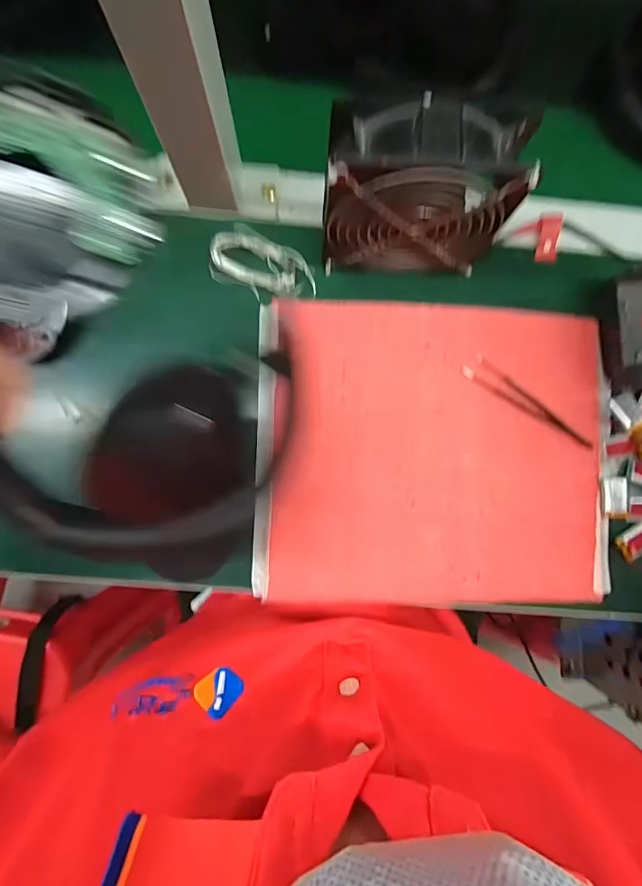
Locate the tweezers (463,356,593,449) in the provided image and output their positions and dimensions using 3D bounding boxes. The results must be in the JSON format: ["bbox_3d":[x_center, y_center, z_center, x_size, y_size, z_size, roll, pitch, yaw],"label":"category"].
[{"bbox_3d":[0.165,-0.031,0.340,0.114,0.005,0.018,34,87,-1],"label":"tweezers"}]

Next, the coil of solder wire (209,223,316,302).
[{"bbox_3d":[-0.045,-0.140,0.345,0.084,0.013,0.045,25,87,-2],"label":"coil of solder wire"}]

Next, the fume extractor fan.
[{"bbox_3d":[0.066,-0.164,0.290,0.129,0.112,0.051,0,88,-3],"label":"fume extractor fan"}]

